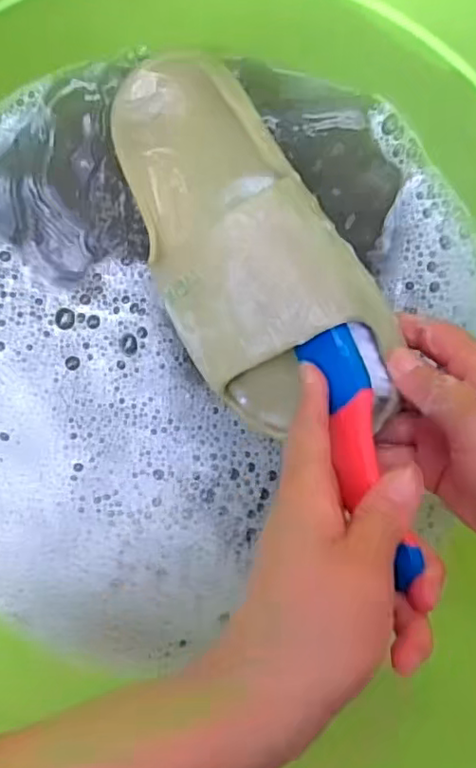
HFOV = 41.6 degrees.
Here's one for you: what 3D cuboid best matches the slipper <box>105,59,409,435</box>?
[{"bbox_3d":[0.000,-0.079,0.321,0.091,0.077,0.208,-22,72,-5],"label":"slipper"}]

